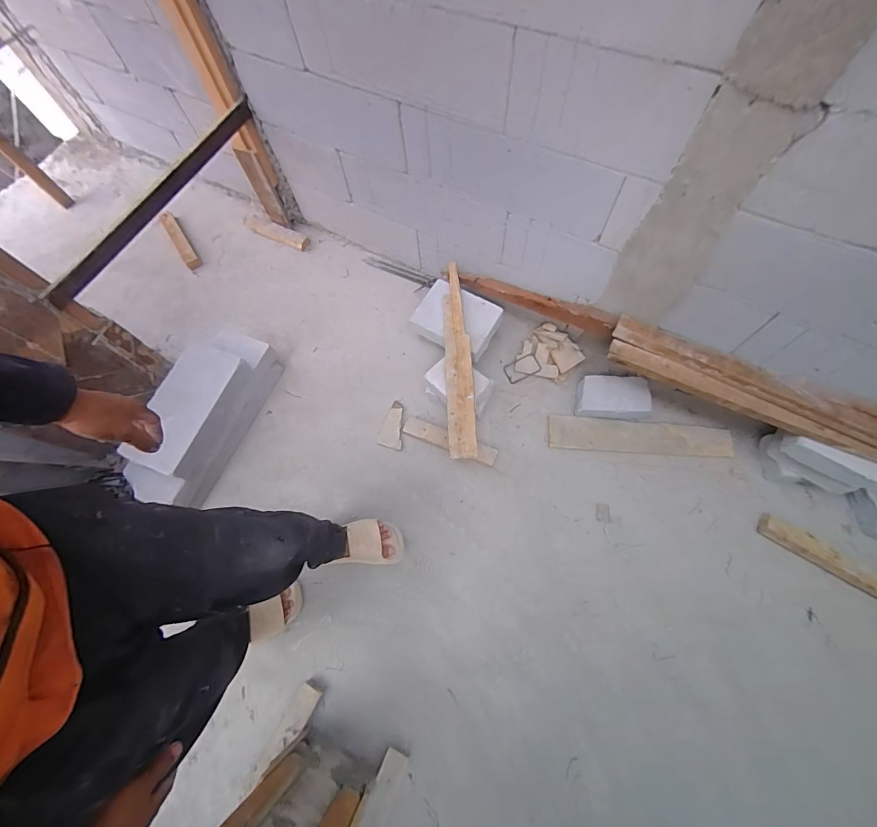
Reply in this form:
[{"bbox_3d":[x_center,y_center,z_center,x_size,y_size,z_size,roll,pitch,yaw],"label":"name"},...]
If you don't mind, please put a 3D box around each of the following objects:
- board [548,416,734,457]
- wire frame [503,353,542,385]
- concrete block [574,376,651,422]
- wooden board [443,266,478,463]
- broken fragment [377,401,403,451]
[{"bbox_3d":[0.666,0.079,1.277,0.586,0.022,0.112,3,67,4],"label":"board"},{"bbox_3d":[0.302,-0.161,1.395,0.129,0.009,0.074,-26,78,11],"label":"wire frame"},{"bbox_3d":[0.580,-0.054,1.303,0.238,0.062,0.153,4,67,4],"label":"concrete block"},{"bbox_3d":[0.062,-0.203,1.268,0.089,0.040,0.719,-2,67,1],"label":"wooden board"},{"bbox_3d":[-0.158,0.042,1.350,0.084,0.019,0.167,6,67,5],"label":"broken fragment"}]

